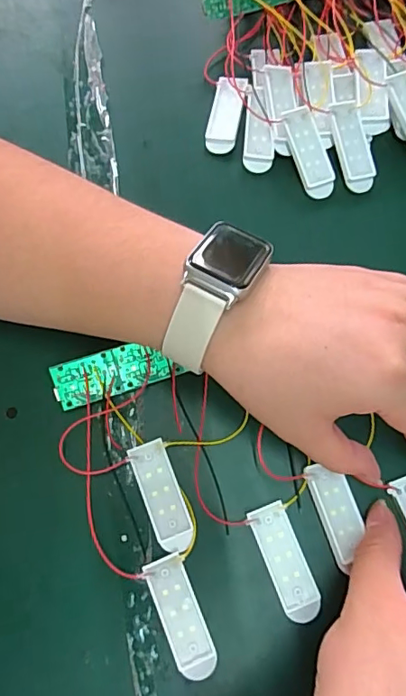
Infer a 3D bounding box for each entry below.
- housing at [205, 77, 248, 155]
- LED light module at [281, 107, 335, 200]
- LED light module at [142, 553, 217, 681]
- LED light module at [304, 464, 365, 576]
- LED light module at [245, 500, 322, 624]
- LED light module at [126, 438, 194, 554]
[{"bbox_3d":[0.016,-0.158,0.345,0.021,0.009,0.056,10,74,5],"label":"housing"},{"bbox_3d":[0.070,-0.126,0.331,0.023,0.008,0.057,-18,90,-4],"label":"LED light module"},{"bbox_3d":[-0.011,0.135,0.256,0.020,0.005,0.057,-21,74,-5],"label":"LED light module"},{"bbox_3d":[0.071,0.086,0.268,0.021,0.005,0.051,-18,74,-4],"label":"LED light module"},{"bbox_3d":[0.043,0.110,0.264,0.020,0.004,0.057,-21,74,-5],"label":"LED light module"},{"bbox_3d":[-0.022,0.079,0.272,0.020,0.006,0.056,-20,74,-4],"label":"LED light module"}]

